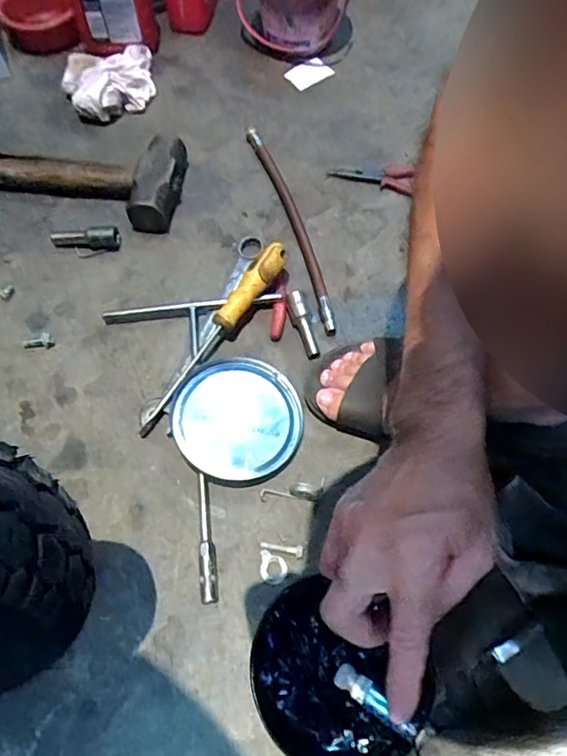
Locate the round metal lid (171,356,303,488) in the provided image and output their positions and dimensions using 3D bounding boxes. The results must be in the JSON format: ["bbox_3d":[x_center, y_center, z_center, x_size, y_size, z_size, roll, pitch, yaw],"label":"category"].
[{"bbox_3d":[-0.044,0.042,0.531,0.121,0.019,0.122,0,64,1],"label":"round metal lid"}]

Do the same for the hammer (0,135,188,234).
[{"bbox_3d":[-0.244,-0.266,0.667,0.253,0.042,0.133,15,65,8],"label":"hammer"}]

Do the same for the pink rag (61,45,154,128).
[{"bbox_3d":[-0.239,-0.420,0.738,0.123,0.040,0.145,-19,65,-8],"label":"pink rag"}]

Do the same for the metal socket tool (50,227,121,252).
[{"bbox_3d":[-0.232,-0.161,0.629,0.079,0.018,0.023,-2,64,0],"label":"metal socket tool"}]

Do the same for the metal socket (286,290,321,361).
[{"bbox_3d":[0.022,-0.057,0.579,0.021,0.020,0.080,-17,77,-7],"label":"metal socket"}]

